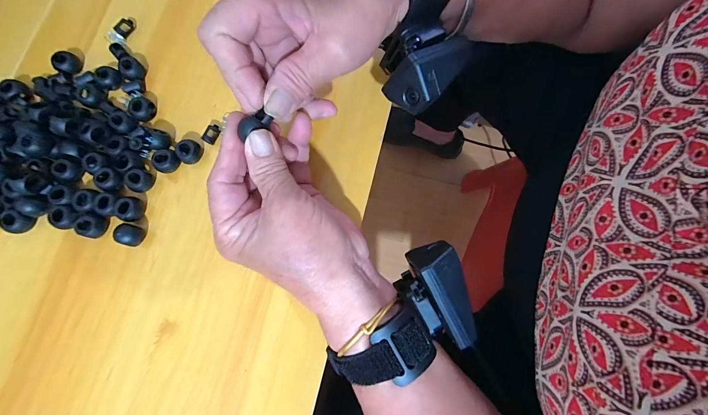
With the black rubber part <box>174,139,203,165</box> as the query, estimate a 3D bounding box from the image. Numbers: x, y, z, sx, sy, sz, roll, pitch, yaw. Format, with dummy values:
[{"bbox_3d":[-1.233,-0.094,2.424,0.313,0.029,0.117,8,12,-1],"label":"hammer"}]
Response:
[{"bbox_3d":[-0.119,-0.041,0.230,0.014,0.010,0.017,32,80,7],"label":"black rubber part"}]

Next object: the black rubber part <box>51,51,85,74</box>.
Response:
[{"bbox_3d":[-0.218,-0.109,0.242,0.014,0.012,0.017,32,80,7],"label":"black rubber part"}]

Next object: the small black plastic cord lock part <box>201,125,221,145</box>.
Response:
[{"bbox_3d":[-0.105,-0.054,0.235,0.008,0.006,0.015,30,80,6],"label":"small black plastic cord lock part"}]

